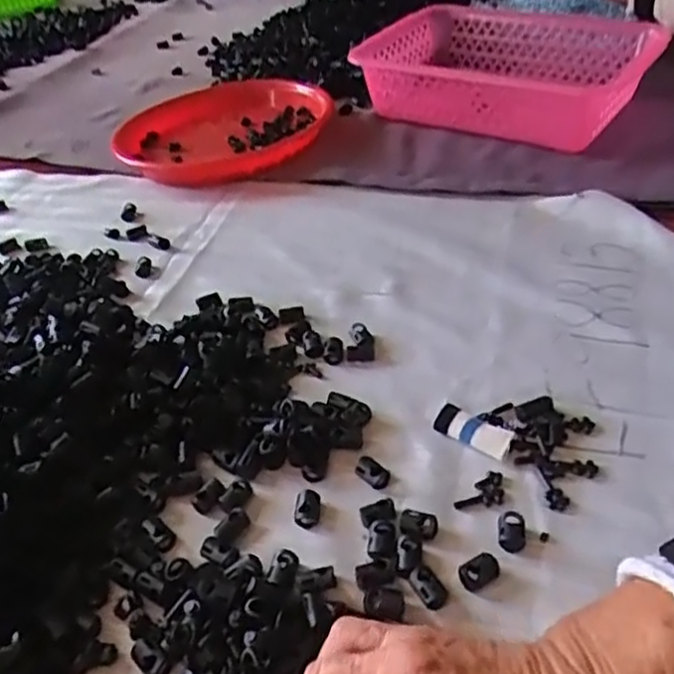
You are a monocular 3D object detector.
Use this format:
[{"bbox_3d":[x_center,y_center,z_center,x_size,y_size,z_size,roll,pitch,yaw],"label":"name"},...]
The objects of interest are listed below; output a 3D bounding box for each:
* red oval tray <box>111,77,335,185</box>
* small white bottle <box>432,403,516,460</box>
[{"bbox_3d":[-0.126,-0.237,0.754,0.235,0.027,0.195,-10,41,-2],"label":"red oval tray"},{"bbox_3d":[0.081,0.056,0.406,0.047,0.013,0.018,24,50,31],"label":"small white bottle"}]

